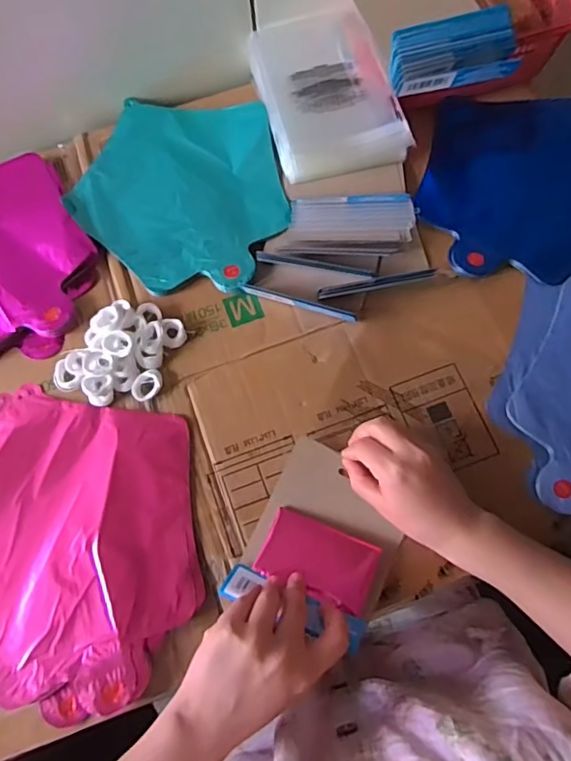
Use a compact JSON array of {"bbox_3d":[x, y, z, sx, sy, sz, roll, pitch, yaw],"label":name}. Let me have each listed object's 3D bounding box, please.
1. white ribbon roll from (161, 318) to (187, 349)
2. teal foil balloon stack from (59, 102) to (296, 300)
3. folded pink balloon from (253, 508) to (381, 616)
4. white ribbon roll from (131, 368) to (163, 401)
[{"bbox_3d":[-0.104,-0.044,0.509,0.021,0.013,0.026,-7,69,-1],"label":"white ribbon roll"},{"bbox_3d":[-0.111,-0.201,0.569,0.218,0.015,0.233,0,69,2],"label":"teal foil balloon stack"},{"bbox_3d":[0.027,0.145,0.446,0.089,0.009,0.054,21,71,9],"label":"folded pink balloon"},{"bbox_3d":[-0.125,0.004,0.492,0.023,0.009,0.031,39,75,15],"label":"white ribbon roll"}]

